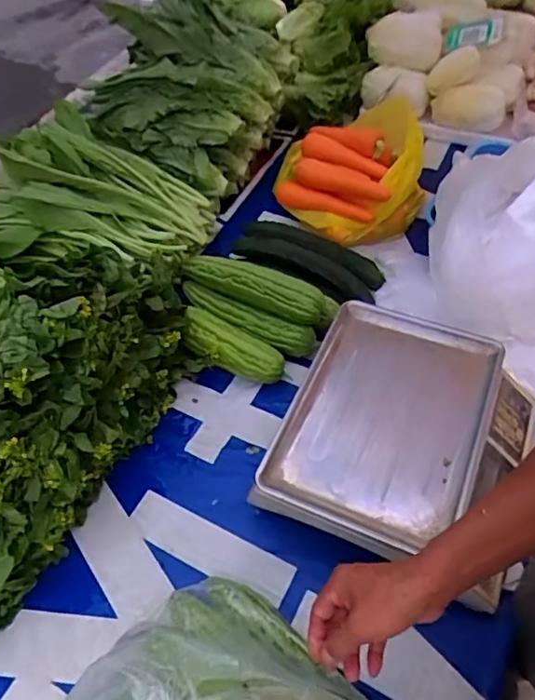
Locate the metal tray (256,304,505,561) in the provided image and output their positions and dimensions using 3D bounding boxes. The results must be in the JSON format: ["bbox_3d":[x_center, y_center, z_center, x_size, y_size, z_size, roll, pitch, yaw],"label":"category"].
[{"bbox_3d":[0.158,0.082,0.707,0.235,0.022,0.340,20,56,18],"label":"metal tray"}]

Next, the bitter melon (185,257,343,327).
[{"bbox_3d":[-0.021,-0.112,0.907,0.285,0.061,0.081,18,55,17],"label":"bitter melon"}]

